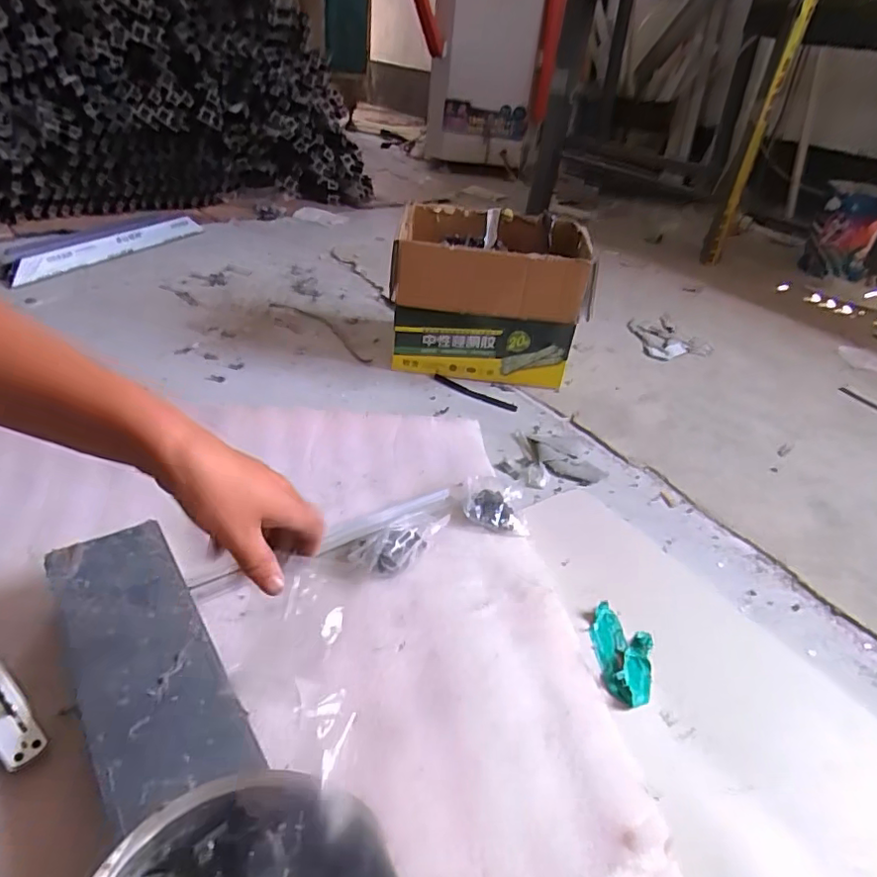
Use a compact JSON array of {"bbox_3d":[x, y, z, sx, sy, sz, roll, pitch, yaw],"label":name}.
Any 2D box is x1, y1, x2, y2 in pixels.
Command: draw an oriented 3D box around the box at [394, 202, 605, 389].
[{"bbox_3d":[0.087,-0.257,1.041,0.324,0.237,0.238,8,36,2],"label":"box"}]

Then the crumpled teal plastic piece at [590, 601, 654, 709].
[{"bbox_3d":[0.189,0.219,0.585,0.063,0.017,0.109,16,37,13],"label":"crumpled teal plastic piece"}]

